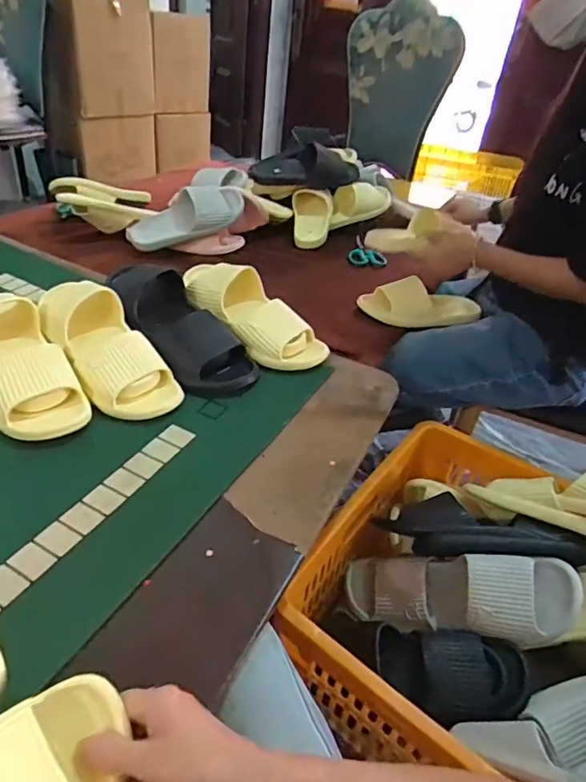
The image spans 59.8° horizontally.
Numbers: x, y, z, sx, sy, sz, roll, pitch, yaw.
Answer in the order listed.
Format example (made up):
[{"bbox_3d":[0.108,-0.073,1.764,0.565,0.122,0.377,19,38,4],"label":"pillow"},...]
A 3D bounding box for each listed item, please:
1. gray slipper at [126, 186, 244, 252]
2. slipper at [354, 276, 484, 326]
[{"bbox_3d":[-0.232,-0.373,1.085,0.250,0.091,0.080,-21,39,2],"label":"gray slipper"},{"bbox_3d":[0.237,-0.152,0.919,0.225,0.072,0.067,4,36,-6],"label":"slipper"}]

